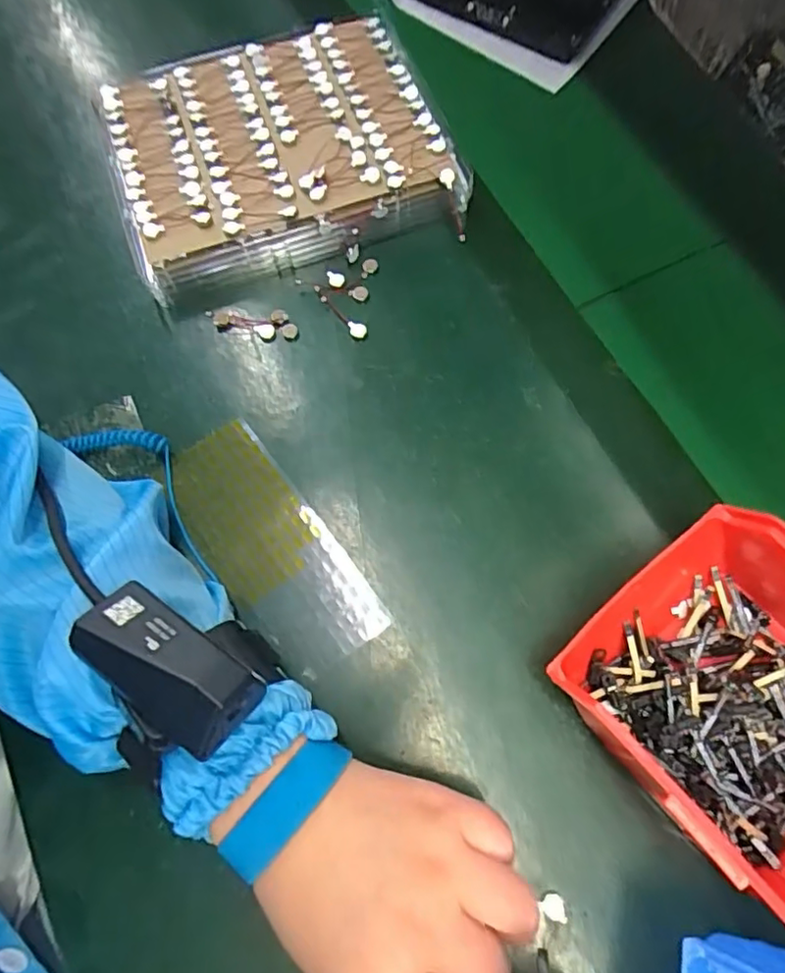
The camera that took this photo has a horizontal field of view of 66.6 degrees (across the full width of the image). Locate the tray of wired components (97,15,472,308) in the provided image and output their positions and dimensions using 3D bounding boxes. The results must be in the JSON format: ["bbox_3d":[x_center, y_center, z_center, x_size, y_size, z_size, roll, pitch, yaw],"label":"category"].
[{"bbox_3d":[-0.080,-0.227,0.403,0.213,0.046,0.172,-17,72,-9],"label":"tray of wired components"}]

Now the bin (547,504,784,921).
[{"bbox_3d":[0.163,0.094,0.269,0.140,0.069,0.140,-42,77,-16],"label":"bin"}]

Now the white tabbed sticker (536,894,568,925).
[{"bbox_3d":[0.073,0.190,0.270,0.013,0.004,0.010,16,70,6],"label":"white tabbed sticker"}]

